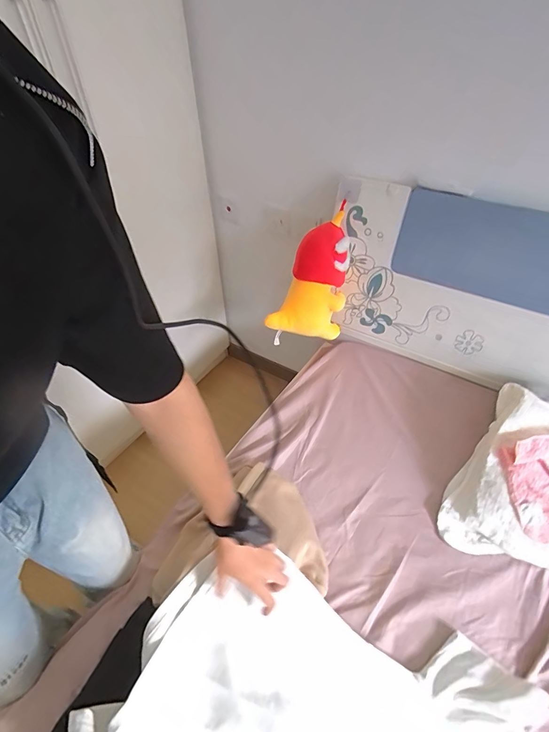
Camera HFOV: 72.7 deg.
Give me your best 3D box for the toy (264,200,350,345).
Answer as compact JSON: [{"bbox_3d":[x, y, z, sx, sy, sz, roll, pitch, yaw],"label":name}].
[{"bbox_3d":[0.111,-0.228,1.060,0.178,0.292,0.252,18,47,17],"label":"toy"}]

